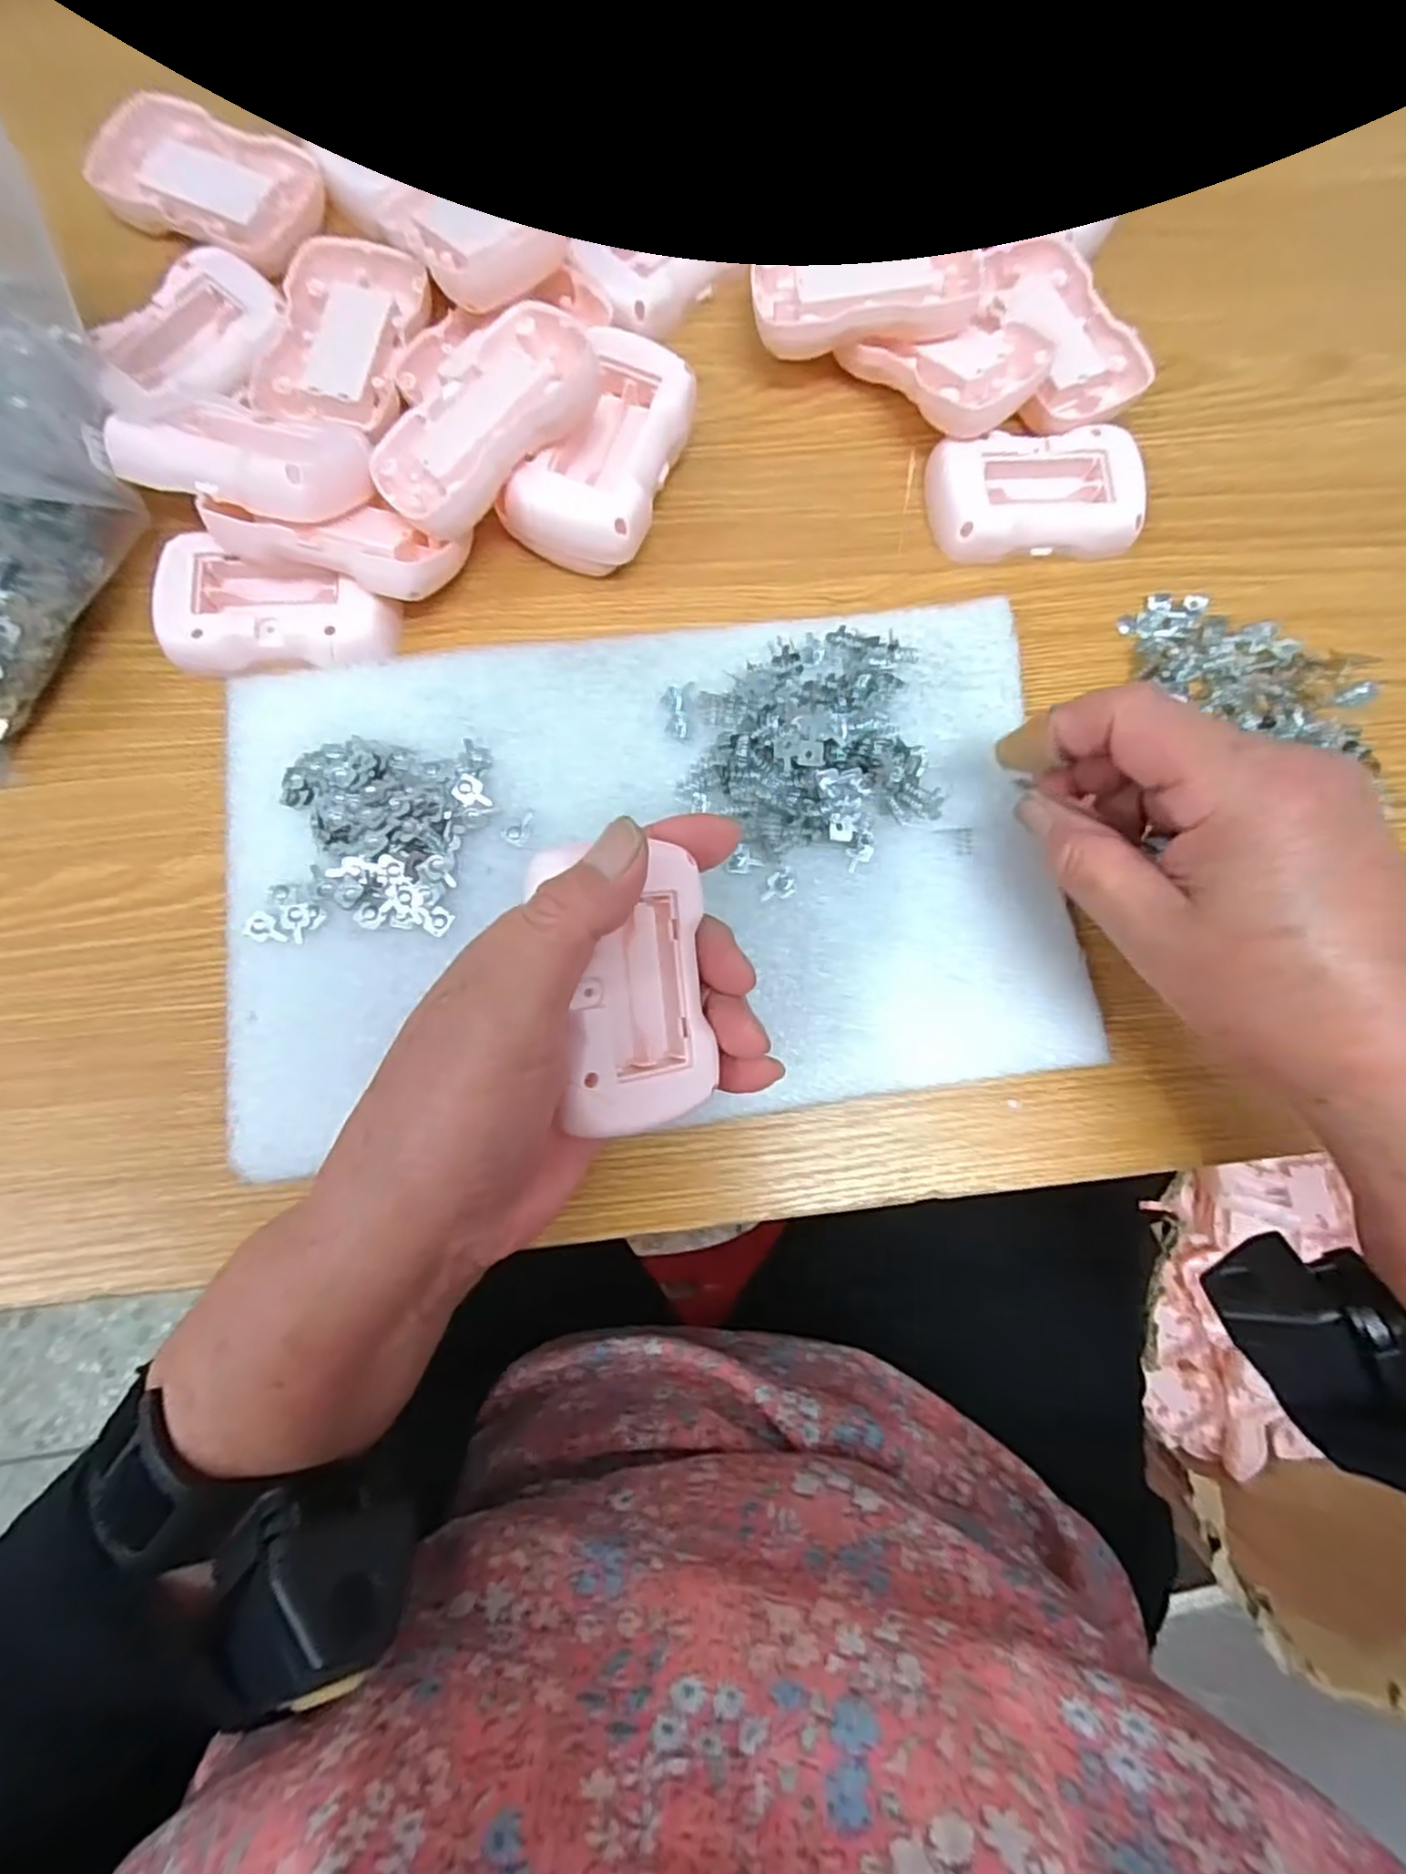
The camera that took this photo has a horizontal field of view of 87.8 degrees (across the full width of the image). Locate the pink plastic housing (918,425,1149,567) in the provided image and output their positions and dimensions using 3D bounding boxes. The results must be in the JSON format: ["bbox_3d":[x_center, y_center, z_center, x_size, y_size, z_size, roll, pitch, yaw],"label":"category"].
[{"bbox_3d":[0.138,-0.184,0.305,0.083,0.020,0.049,-5,81,-4],"label":"pink plastic housing"}]

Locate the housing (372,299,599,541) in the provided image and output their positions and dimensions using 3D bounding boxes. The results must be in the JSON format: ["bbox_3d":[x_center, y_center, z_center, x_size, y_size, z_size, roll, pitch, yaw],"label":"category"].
[{"bbox_3d":[-0.080,-0.190,0.270,0.087,0.019,0.061,-39,67,6],"label":"housing"}]

